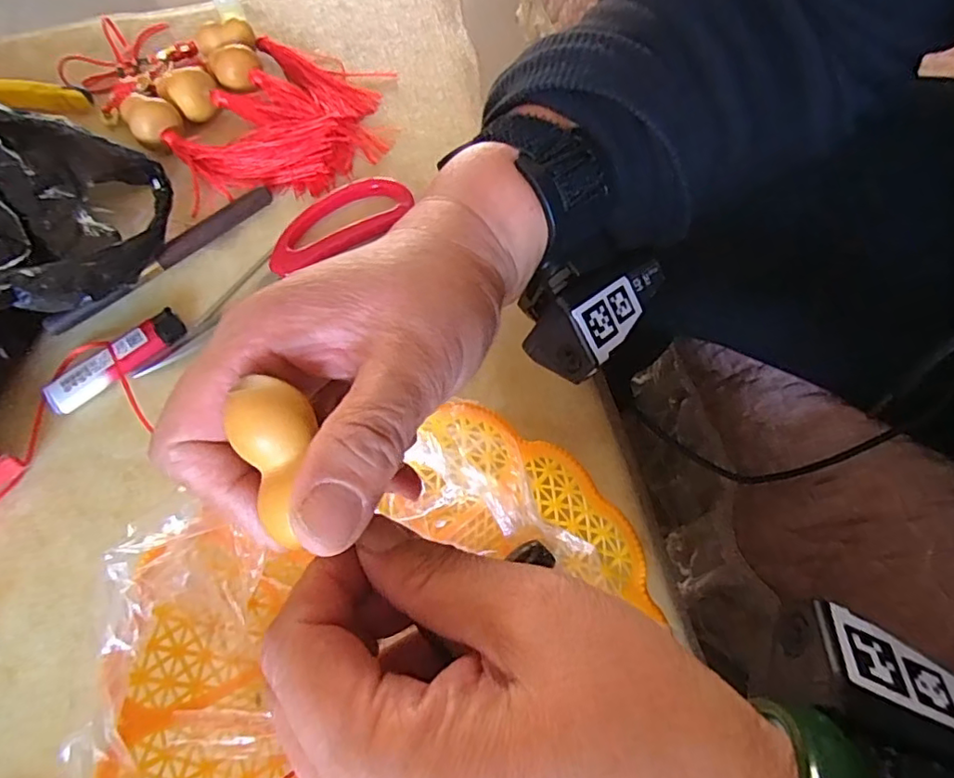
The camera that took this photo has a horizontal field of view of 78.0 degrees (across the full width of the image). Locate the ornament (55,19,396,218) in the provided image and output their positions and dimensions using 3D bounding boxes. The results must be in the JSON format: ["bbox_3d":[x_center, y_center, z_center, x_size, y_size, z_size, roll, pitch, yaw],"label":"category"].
[{"bbox_3d":[-0.185,-0.227,0.431,0.255,0.030,0.153,40,72,20],"label":"ornament"}]

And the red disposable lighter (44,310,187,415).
[{"bbox_3d":[-0.207,-0.016,0.338,0.080,0.010,0.024,-39,68,-15],"label":"red disposable lighter"}]

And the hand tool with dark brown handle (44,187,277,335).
[{"bbox_3d":[-0.194,-0.082,0.366,0.152,0.012,0.010,-39,68,-15],"label":"hand tool with dark brown handle"}]

